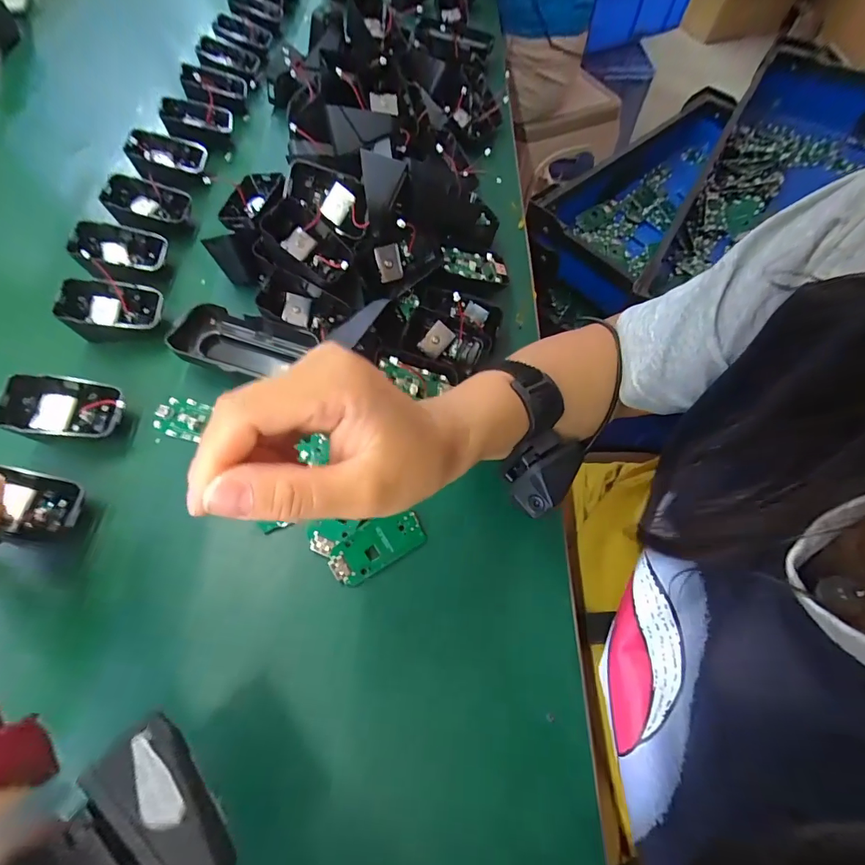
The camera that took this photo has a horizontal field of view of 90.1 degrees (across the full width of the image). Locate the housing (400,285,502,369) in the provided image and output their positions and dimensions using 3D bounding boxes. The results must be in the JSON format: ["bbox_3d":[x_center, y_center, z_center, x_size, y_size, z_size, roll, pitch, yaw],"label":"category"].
[{"bbox_3d":[0.018,-0.086,0.359,0.071,0.033,0.061,16,102,6],"label":"housing"}]

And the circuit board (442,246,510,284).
[{"bbox_3d":[0.041,-0.152,0.390,0.066,0.009,0.032,3,62,-22],"label":"circuit board"}]

